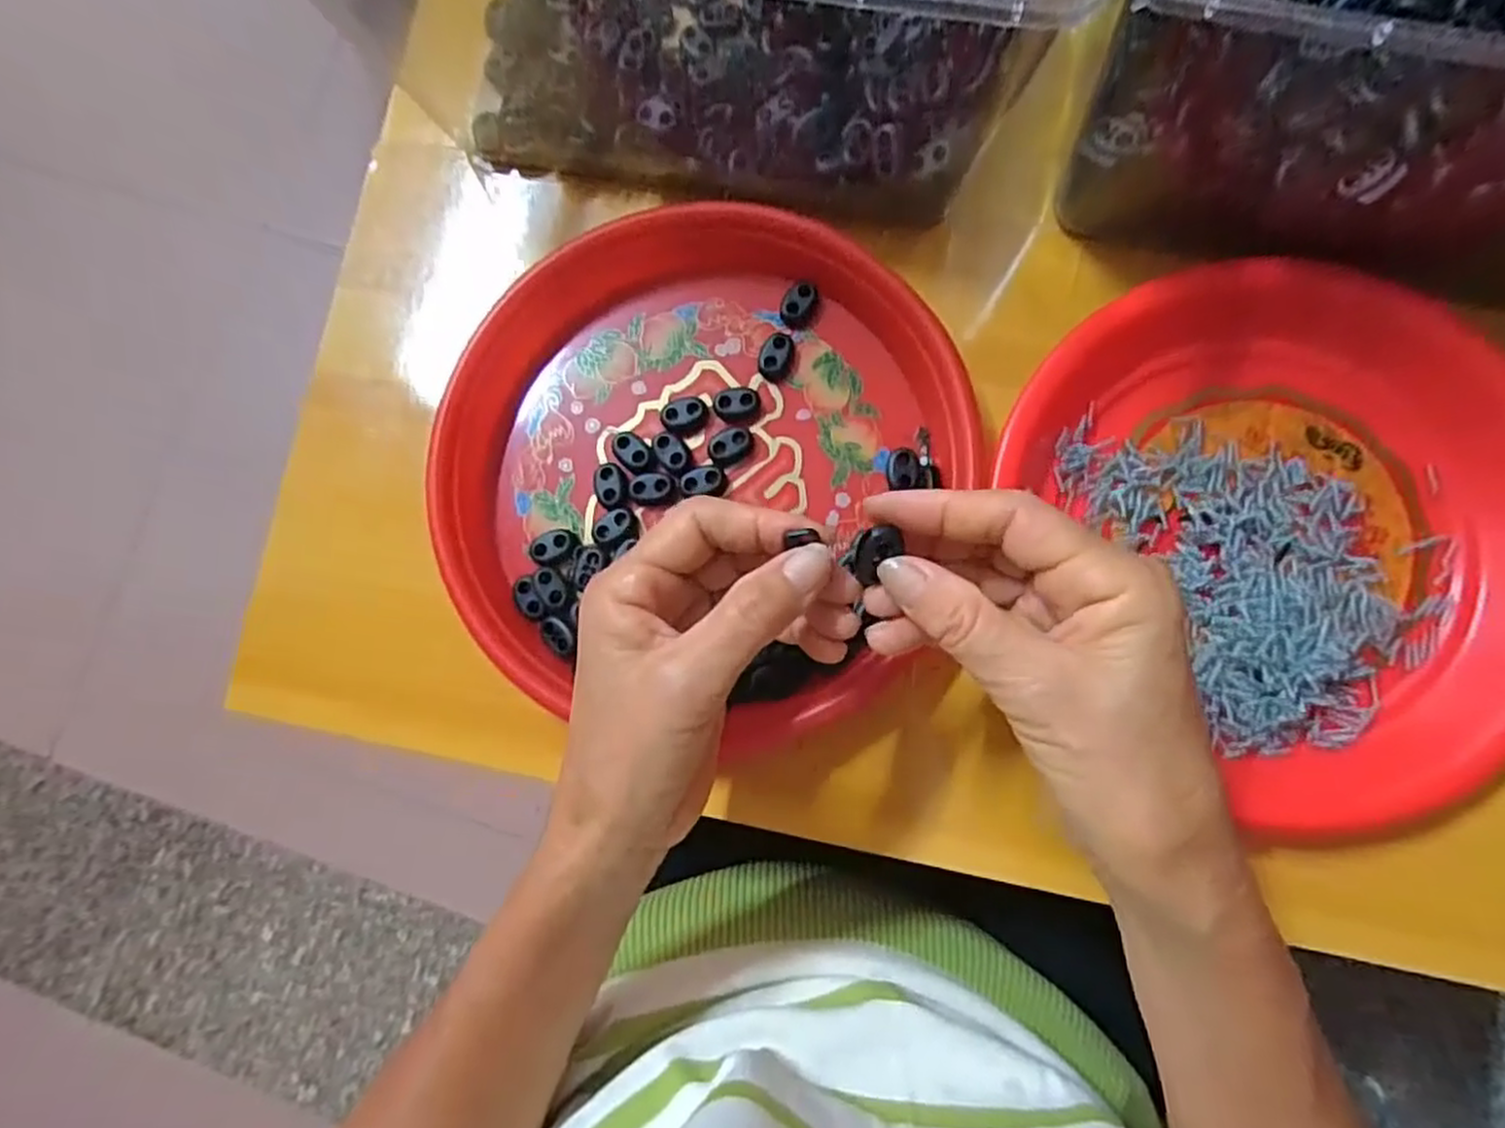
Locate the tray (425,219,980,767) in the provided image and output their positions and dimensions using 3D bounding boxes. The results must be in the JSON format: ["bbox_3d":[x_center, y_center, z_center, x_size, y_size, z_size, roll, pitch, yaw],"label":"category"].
[{"bbox_3d":[-0.026,-0.047,0.337,0.235,0.029,0.243,-1,83,4],"label":"tray"}]

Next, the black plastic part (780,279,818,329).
[{"bbox_3d":[0.022,-0.124,0.352,0.015,0.005,0.023,26,85,7],"label":"black plastic part"}]

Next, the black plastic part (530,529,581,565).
[{"bbox_3d":[-0.093,-0.008,0.348,0.023,0.008,0.016,-15,82,2],"label":"black plastic part"}]

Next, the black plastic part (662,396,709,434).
[{"bbox_3d":[-0.032,-0.071,0.351,0.022,0.004,0.019,-7,82,3],"label":"black plastic part"}]

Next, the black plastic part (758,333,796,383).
[{"bbox_3d":[0.011,-0.099,0.350,0.016,0.006,0.023,10,84,6],"label":"black plastic part"}]

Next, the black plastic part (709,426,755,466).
[{"bbox_3d":[-0.010,-0.056,0.347,0.022,0.004,0.016,-25,82,1],"label":"black plastic part"}]

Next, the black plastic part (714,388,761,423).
[{"bbox_3d":[-0.007,-0.075,0.349,0.021,0.006,0.016,-2,83,4],"label":"black plastic part"}]

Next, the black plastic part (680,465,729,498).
[{"bbox_3d":[-0.023,-0.039,0.344,0.022,0.004,0.014,-5,83,4],"label":"black plastic part"}]

